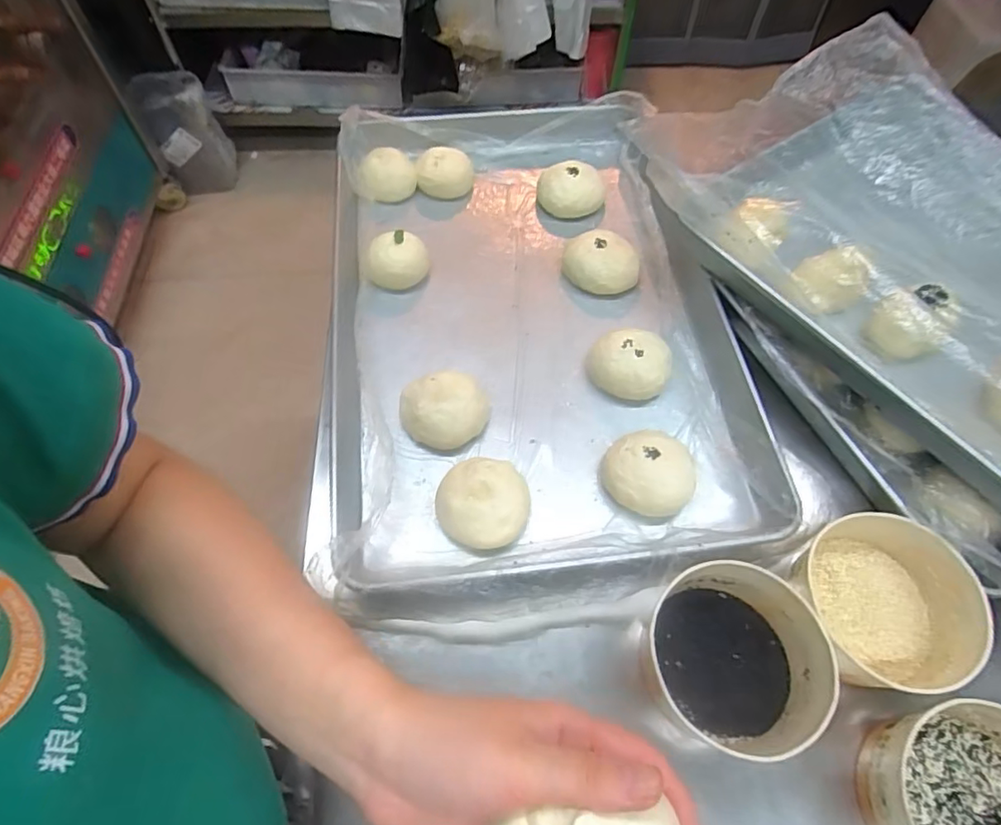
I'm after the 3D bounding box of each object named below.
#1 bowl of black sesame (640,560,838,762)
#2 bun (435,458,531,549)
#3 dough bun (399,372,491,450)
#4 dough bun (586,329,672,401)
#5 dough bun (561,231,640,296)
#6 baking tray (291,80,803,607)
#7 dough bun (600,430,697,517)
[{"bbox_3d":[0.181,0.189,0.436,0.122,0.065,0.119,0,61,-1],"label":"bowl of black sesame"},{"bbox_3d":[-0.015,0.083,0.512,0.080,0.046,0.077,0,61,-1],"label":"bun"},{"bbox_3d":[-0.054,-0.002,0.550,0.086,0.045,0.073,5,61,2],"label":"dough bun"},{"bbox_3d":[0.135,-0.052,0.587,0.085,0.037,0.078,9,61,4],"label":"dough bun"},{"bbox_3d":[0.117,-0.175,0.657,0.090,0.032,0.079,10,61,5],"label":"dough bun"},{"bbox_3d":[0.022,-0.123,0.627,0.417,0.068,0.641,-5,61,-4],"label":"baking tray"},{"bbox_3d":[0.140,0.056,0.526,0.079,0.038,0.078,0,61,-1],"label":"dough bun"}]

